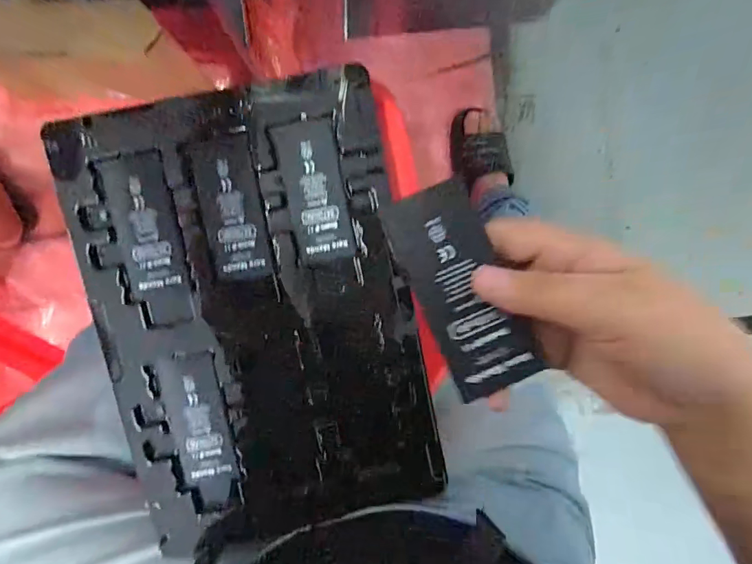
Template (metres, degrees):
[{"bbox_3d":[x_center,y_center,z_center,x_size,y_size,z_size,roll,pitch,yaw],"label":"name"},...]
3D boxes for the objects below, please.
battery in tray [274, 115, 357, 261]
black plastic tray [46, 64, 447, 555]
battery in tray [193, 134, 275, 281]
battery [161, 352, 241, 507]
[{"bbox_3d":[-0.043,-0.064,0.330,0.043,0.004,0.097,-12,97,-2],"label":"battery in tray"},{"bbox_3d":[-0.084,0.027,0.337,0.223,0.012,0.317,-12,97,-2],"label":"black plastic tray"},{"bbox_3d":[-0.102,-0.052,0.327,0.042,0.004,0.098,-11,97,-2],"label":"battery in tray"},{"bbox_3d":[-0.132,0.111,0.345,0.042,0.007,0.113,-10,97,-2],"label":"battery"}]

